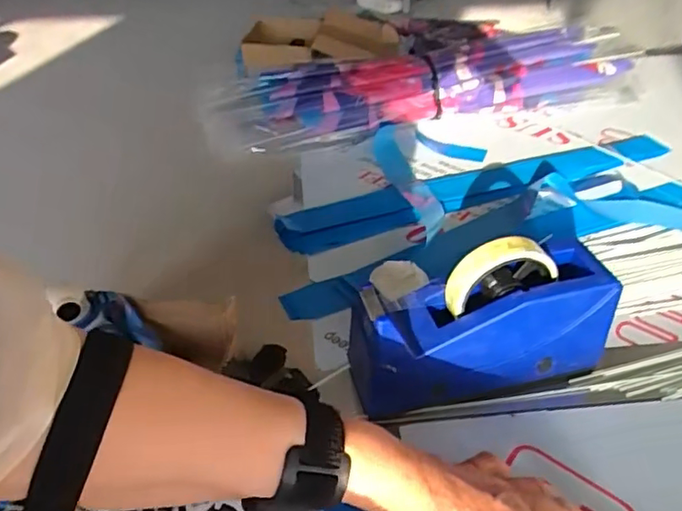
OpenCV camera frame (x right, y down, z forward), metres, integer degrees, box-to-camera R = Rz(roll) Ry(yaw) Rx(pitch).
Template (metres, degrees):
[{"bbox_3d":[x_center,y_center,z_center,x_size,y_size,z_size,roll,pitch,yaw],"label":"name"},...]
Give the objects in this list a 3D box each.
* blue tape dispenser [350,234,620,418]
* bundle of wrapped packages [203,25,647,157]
[{"bbox_3d":[0.111,0.052,0.459,0.206,0.116,0.064,-7,40,-10],"label":"blue tape dispenser"},{"bbox_3d":[0.141,-0.258,0.848,0.645,0.117,0.090,-10,41,-13],"label":"bundle of wrapped packages"}]

